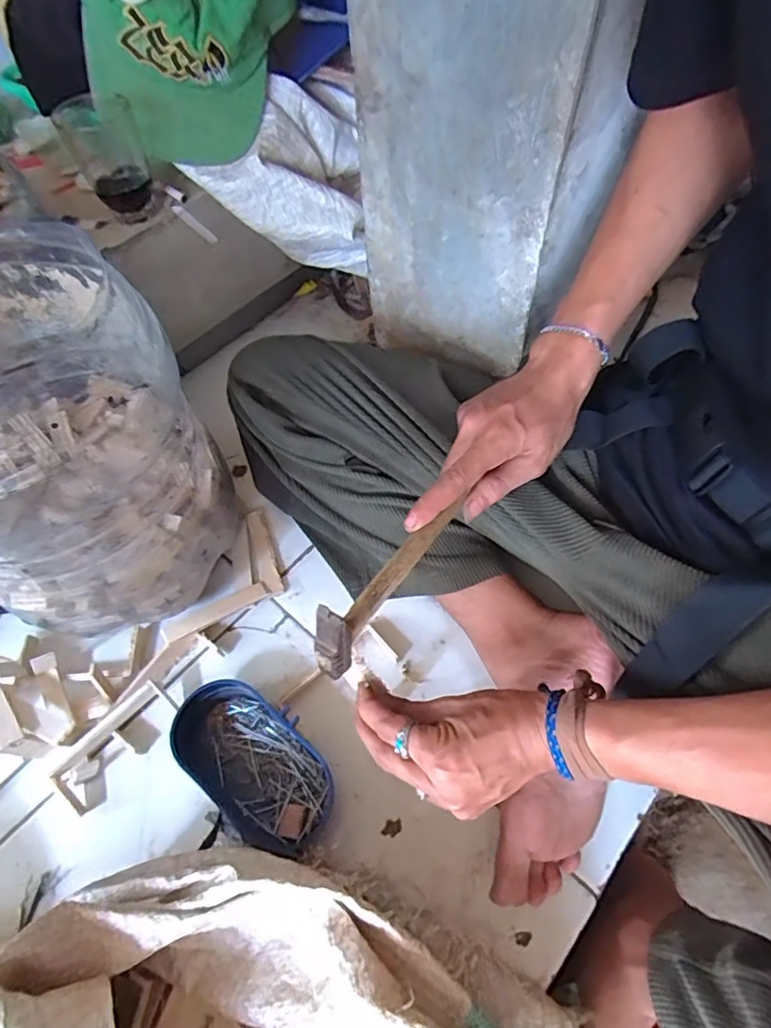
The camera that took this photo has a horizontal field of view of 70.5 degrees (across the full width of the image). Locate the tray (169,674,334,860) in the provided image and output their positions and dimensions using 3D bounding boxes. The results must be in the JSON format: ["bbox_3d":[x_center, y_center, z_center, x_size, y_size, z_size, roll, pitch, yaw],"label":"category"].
[{"bbox_3d":[-0.114,0.216,0.474,0.154,0.043,0.091,34,66,21],"label":"tray"}]

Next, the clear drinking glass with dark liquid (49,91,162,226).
[{"bbox_3d":[-0.282,-0.365,0.564,0.071,0.094,0.063,-26,60,-12],"label":"clear drinking glass with dark liquid"}]

